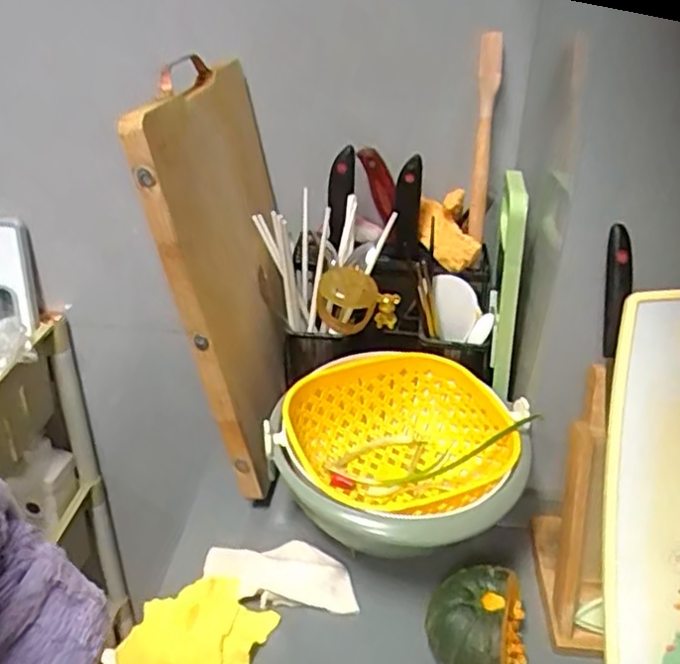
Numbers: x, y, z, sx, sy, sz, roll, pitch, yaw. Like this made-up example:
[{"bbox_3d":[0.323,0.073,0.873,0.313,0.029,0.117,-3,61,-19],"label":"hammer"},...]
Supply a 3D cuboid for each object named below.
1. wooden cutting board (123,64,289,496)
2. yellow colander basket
[{"bbox_3d":[-0.101,-0.074,0.723,0.050,0.404,0.305,-8,27,14],"label":"wooden cutting board"},{"bbox_3d":[0.053,0.116,0.657,0.231,0.094,0.203,-19,33,-25],"label":"yellow colander basket"}]

